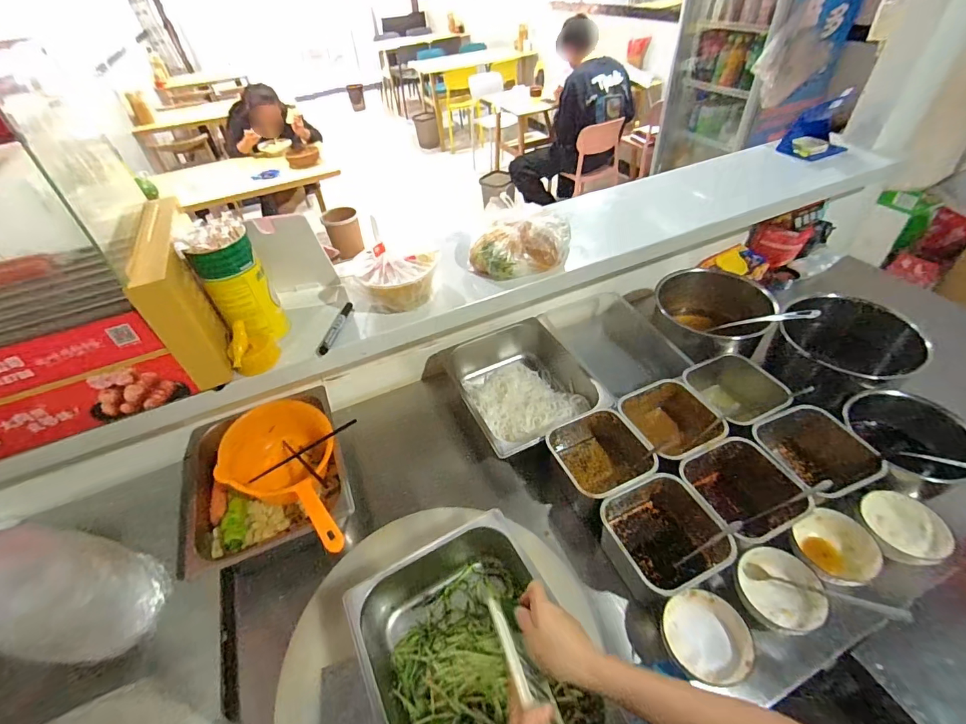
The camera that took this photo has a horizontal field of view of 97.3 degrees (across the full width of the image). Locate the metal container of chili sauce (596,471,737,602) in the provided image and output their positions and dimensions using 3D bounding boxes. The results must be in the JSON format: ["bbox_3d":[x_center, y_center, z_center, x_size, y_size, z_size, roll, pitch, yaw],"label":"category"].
[{"bbox_3d":[0.278,0.285,0.678,0.160,0.102,0.156,-20,46,-15],"label":"metal container of chili sauce"}]

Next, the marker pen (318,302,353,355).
[{"bbox_3d":[-0.279,-0.068,0.806,0.022,0.014,0.141,1,44,6],"label":"marker pen"}]

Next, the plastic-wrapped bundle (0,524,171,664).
[{"bbox_3d":[-0.583,0.309,0.584,0.150,0.191,0.147,-3,44,2],"label":"plastic-wrapped bundle"}]

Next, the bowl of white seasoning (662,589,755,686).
[{"bbox_3d":[0.317,0.392,0.608,0.109,0.041,0.111,-3,44,2],"label":"bowl of white seasoning"}]

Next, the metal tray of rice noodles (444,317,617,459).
[{"bbox_3d":[0.080,0.060,0.949,0.265,0.098,0.337,-20,46,-15],"label":"metal tray of rice noodles"}]

